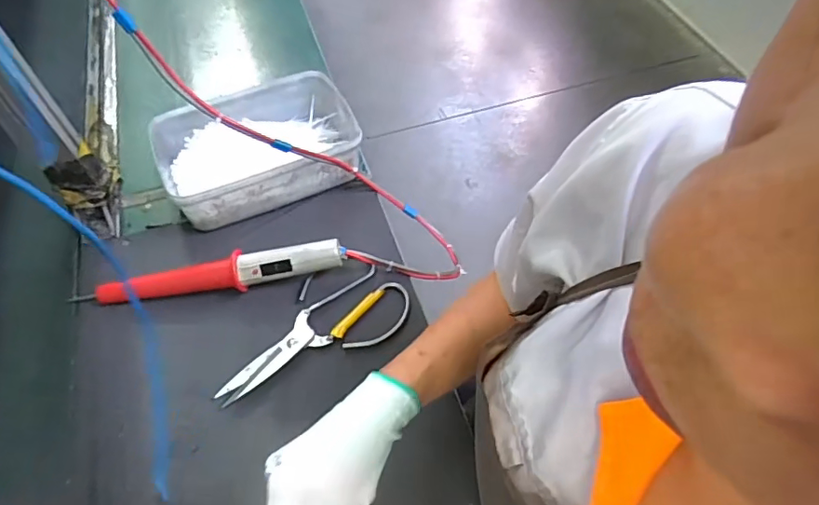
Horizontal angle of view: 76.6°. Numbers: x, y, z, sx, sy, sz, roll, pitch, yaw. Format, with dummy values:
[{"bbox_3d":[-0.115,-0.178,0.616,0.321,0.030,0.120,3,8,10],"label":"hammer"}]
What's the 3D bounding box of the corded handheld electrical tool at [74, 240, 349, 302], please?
[{"bbox_3d":[-0.207,0.025,0.537,0.273,0.039,0.030,-8,56,-6],"label":"corded handheld electrical tool"}]

